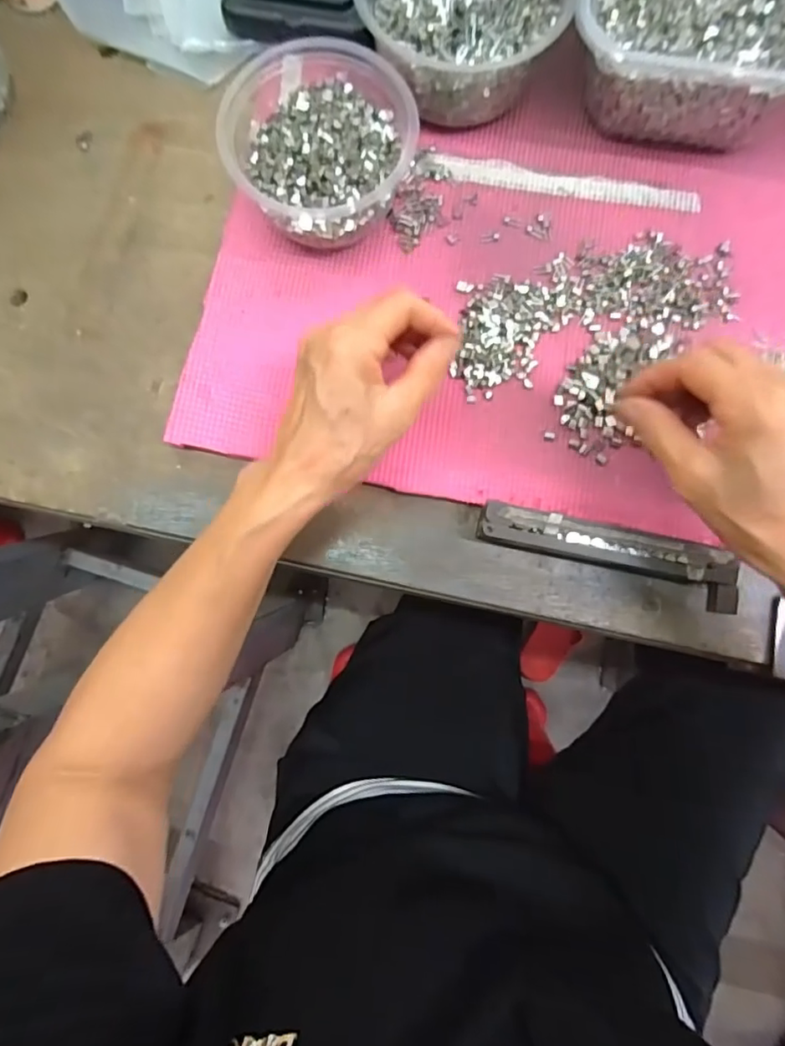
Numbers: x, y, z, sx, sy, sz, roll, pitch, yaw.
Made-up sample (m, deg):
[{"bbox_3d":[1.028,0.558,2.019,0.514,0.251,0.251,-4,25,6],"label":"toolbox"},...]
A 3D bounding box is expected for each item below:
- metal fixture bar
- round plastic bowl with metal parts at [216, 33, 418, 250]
[{"bbox_3d":[0.129,0.015,0.336,0.151,0.032,0.033,17,82,3],"label":"metal fixture bar"},{"bbox_3d":[-0.048,-0.240,0.353,0.114,0.067,0.122,-26,82,-1],"label":"round plastic bowl with metal parts"}]

